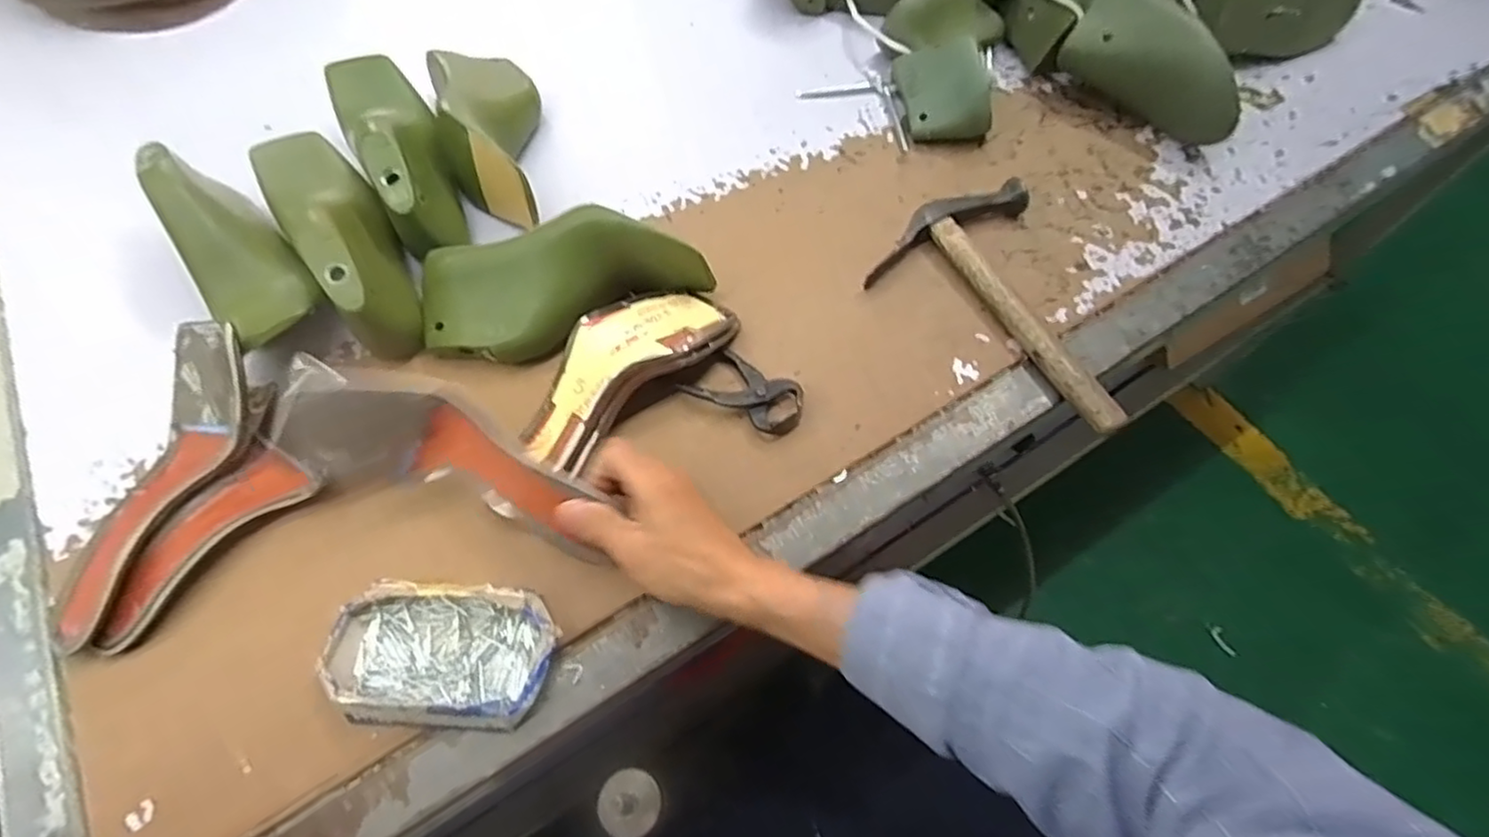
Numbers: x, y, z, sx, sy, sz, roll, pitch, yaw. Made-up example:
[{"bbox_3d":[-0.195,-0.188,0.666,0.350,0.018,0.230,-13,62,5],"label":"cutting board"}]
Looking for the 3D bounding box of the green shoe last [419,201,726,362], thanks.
[{"bbox_3d":[-0.136,-0.098,0.509,0.218,0.077,0.077,-7,64,-3],"label":"green shoe last"}]

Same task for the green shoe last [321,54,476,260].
[{"bbox_3d":[-0.292,-0.234,0.573,0.071,0.083,0.228,-26,66,-12],"label":"green shoe last"}]

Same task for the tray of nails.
[{"bbox_3d":[-0.187,0.143,0.415,0.137,0.028,0.078,2,64,2],"label":"tray of nails"}]

